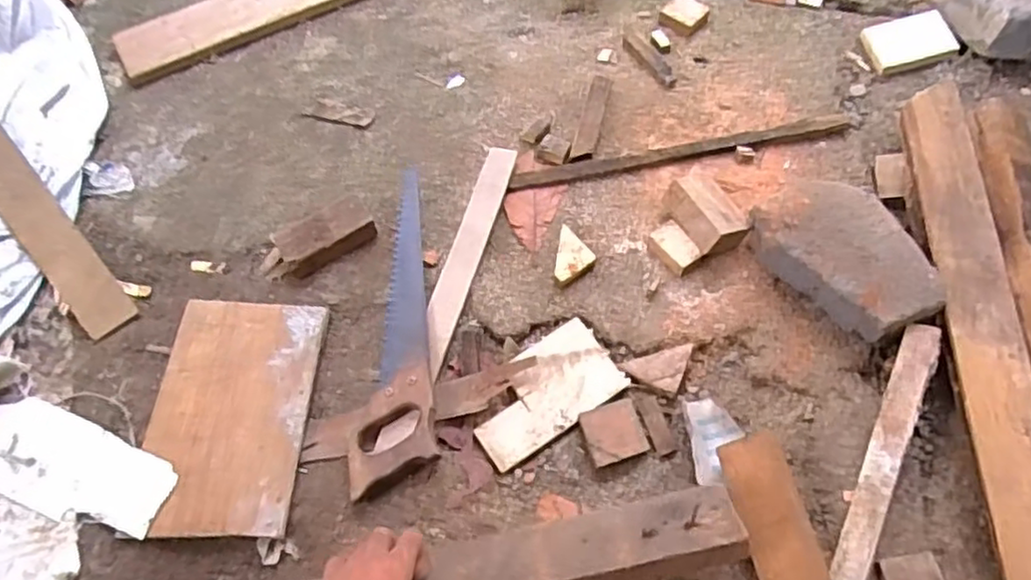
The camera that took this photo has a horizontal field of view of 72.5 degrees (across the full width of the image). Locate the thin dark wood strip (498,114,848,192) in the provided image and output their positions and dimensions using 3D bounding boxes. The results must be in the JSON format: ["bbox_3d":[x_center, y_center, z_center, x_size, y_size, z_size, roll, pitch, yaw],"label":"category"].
[{"bbox_3d":[0.221,-0.185,0.936,0.461,0.018,0.026,-11,61,-3],"label":"thin dark wood strip"}]

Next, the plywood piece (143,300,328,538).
[{"bbox_3d":[-0.316,0.134,0.782,0.169,0.018,0.262,1,61,3],"label":"plywood piece"}]

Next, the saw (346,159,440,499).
[{"bbox_3d":[-0.139,0.026,0.825,0.086,0.032,0.412,-4,61,0],"label":"saw"}]

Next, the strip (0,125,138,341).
[{"bbox_3d":[-0.623,-0.103,0.904,0.063,0.013,0.435,-37,71,-26],"label":"strip"}]

